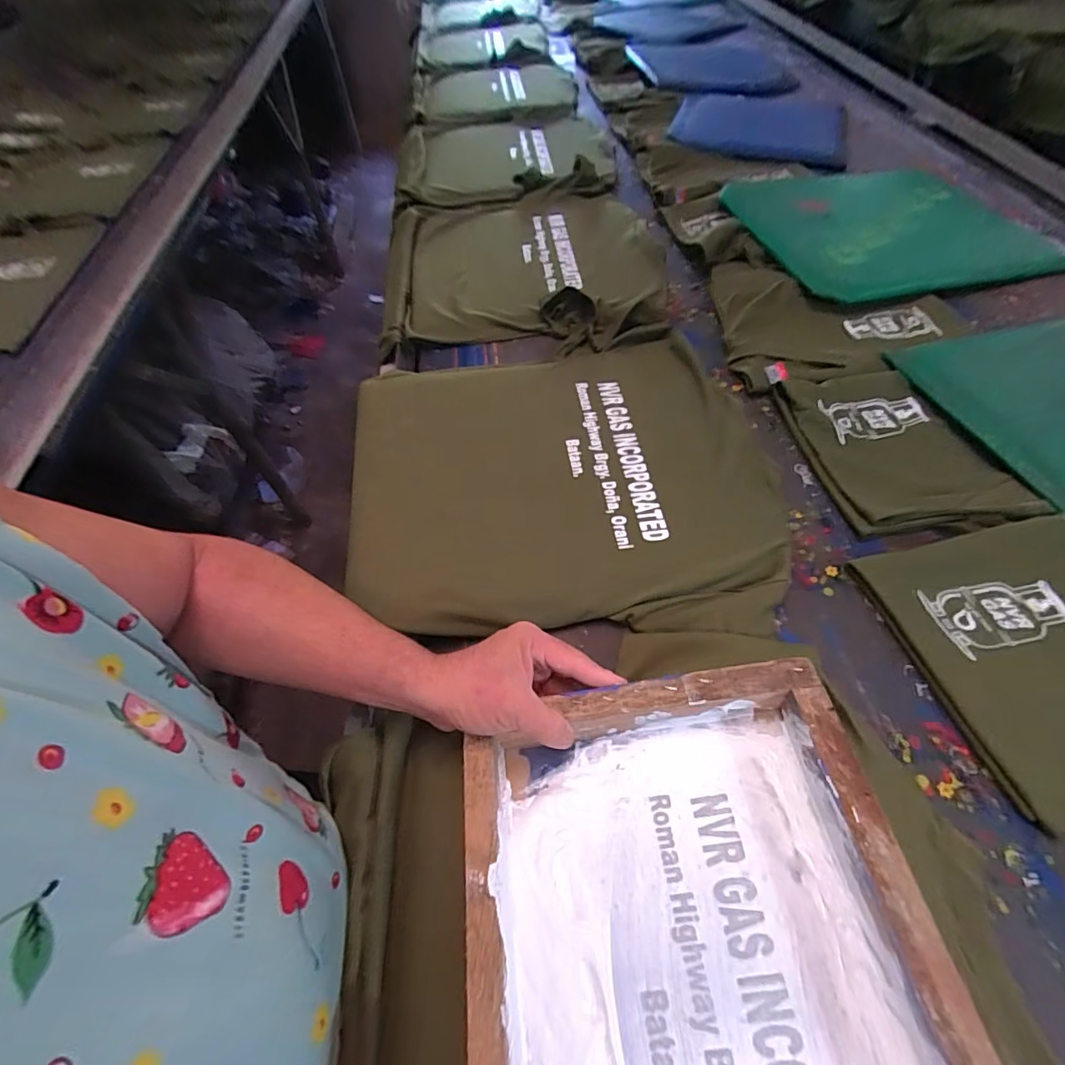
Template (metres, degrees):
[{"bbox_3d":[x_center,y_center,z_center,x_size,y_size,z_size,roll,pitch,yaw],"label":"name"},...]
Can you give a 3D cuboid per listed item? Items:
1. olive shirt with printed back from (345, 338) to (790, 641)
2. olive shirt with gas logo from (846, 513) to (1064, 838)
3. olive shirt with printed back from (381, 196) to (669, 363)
[{"bbox_3d":[0.036,-0.075,0.610,0.485,0.032,0.433,-8,57,-3],"label":"olive shirt with printed back"},{"bbox_3d":[0.533,0.088,0.475,0.340,0.027,0.249,-15,55,-6],"label":"olive shirt with gas logo"},{"bbox_3d":[-0.024,-0.485,0.911,0.487,0.067,0.462,2,57,4],"label":"olive shirt with printed back"}]

